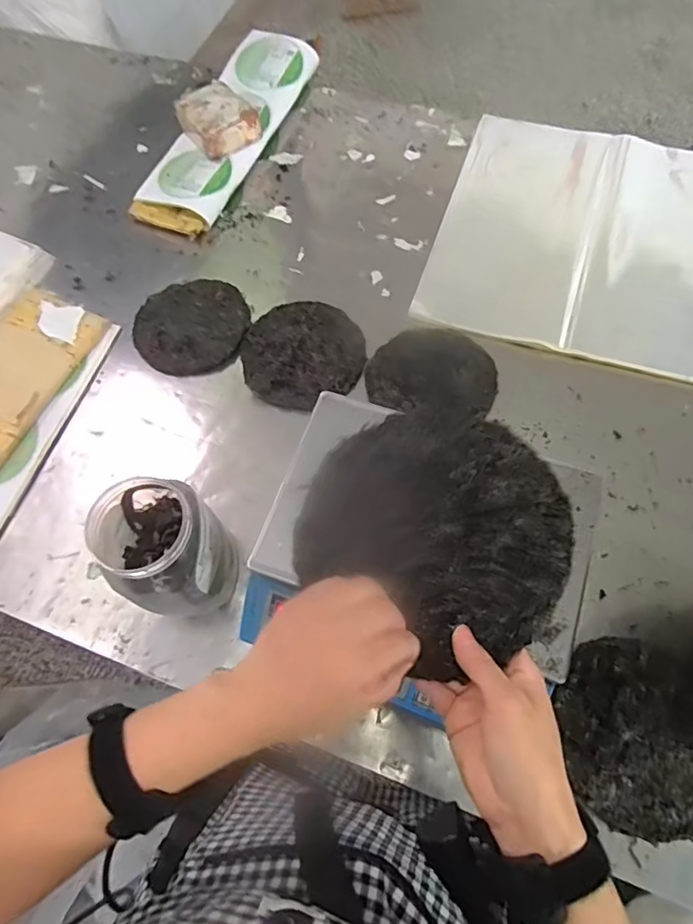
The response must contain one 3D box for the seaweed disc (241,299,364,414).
[{"bbox_3d":[-0.069,-0.174,0.886,0.189,0.032,0.190,-1,66,3],"label":"seaweed disc"}]

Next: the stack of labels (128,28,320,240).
[{"bbox_3d":[-0.237,-0.675,1.102,0.173,0.056,0.533,20,68,12],"label":"stack of labels"}]

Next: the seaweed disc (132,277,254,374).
[{"bbox_3d":[-0.260,-0.234,0.923,0.185,0.027,0.186,-1,66,3],"label":"seaweed disc"}]

